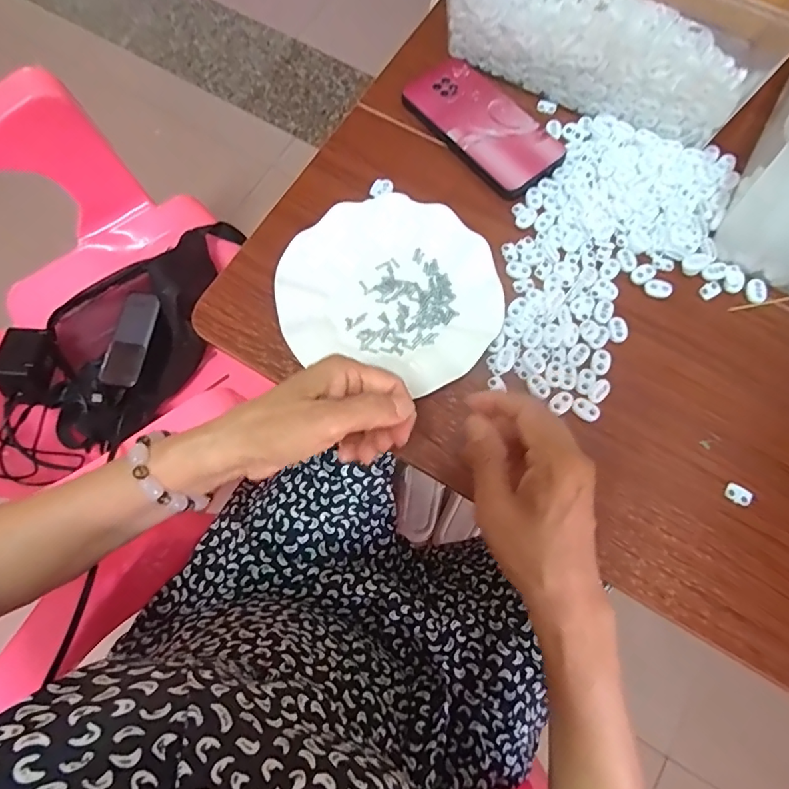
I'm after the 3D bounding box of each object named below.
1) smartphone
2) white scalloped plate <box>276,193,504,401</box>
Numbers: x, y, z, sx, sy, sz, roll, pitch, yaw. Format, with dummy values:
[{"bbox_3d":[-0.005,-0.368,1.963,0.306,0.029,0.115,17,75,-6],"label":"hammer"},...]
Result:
[{"bbox_3d":[0.088,-0.266,0.485,0.081,0.011,0.162,-37,78,-10],"label":"smartphone"},{"bbox_3d":[-0.001,-0.095,0.438,0.183,0.020,0.166,16,75,4],"label":"white scalloped plate"}]

